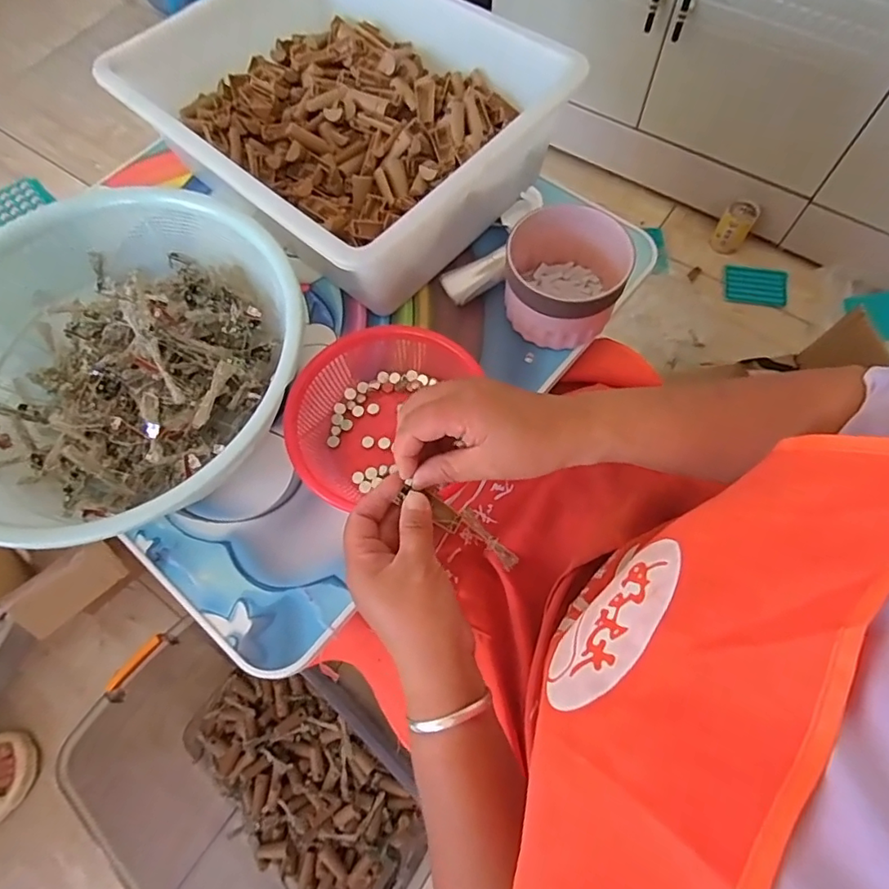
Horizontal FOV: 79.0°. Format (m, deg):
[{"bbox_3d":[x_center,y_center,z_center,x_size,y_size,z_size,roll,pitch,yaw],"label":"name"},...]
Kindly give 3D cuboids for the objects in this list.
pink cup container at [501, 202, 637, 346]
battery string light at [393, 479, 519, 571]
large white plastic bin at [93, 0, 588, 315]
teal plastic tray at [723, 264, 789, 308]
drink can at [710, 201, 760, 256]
[{"bbox_3d":[0.118,-0.164,0.530,0.108,0.080,0.117,11,69,8],"label":"pink cup container"},{"bbox_3d":[0.014,0.059,0.394,0.105,0.008,0.022,36,72,-15],"label":"battery string light"},{"bbox_3d":[-0.114,-0.356,0.583,0.405,0.112,0.319,40,76,18],"label":"large white plastic bin"},{"bbox_3d":[0.656,-0.333,1.135,0.127,0.013,0.087,7,69,4],"label":"teal plastic tray"},{"bbox_3d":[0.629,-0.470,1.173,0.067,0.090,0.069,30,73,15],"label":"drink can"}]

